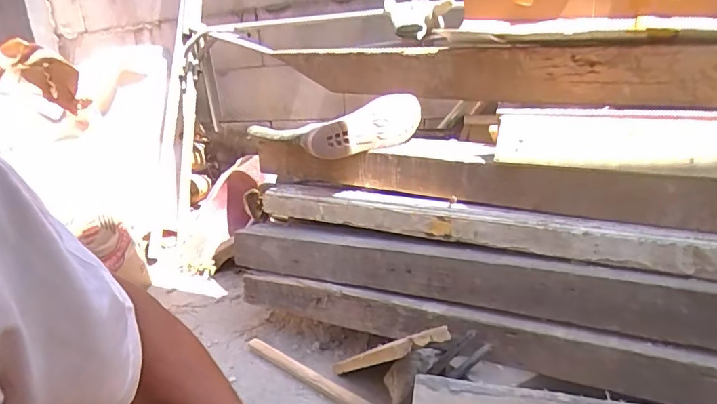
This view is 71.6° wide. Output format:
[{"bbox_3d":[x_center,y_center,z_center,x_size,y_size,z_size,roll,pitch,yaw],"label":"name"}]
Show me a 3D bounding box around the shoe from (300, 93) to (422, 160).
[{"bbox_3d":[0.017,-0.157,1.023,0.261,0.102,0.080,-9,18,-18],"label":"shoe"}]

